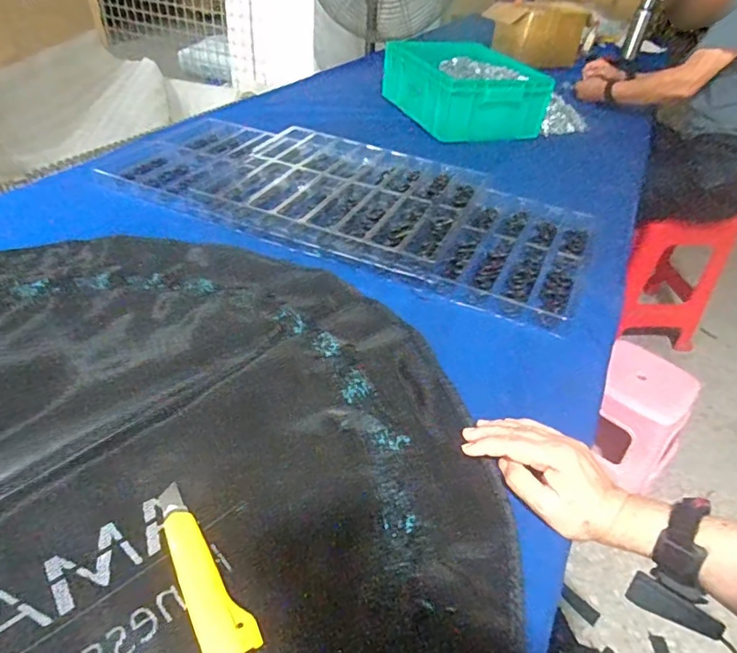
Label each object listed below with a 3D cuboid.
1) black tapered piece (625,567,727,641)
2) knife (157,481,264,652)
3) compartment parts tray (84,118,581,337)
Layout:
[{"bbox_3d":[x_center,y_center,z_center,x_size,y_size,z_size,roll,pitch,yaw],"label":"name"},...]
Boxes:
[{"bbox_3d":[0.261,0.238,0.432,0.071,0.034,0.018,10,34,45],"label":"black tapered piece"},{"bbox_3d":[-0.141,0.200,0.426,0.040,0.017,0.164,-19,46,-27],"label":"knife"},{"bbox_3d":[-0.056,-0.245,0.905,0.872,0.045,0.358,19,44,14],"label":"compartment parts tray"}]

